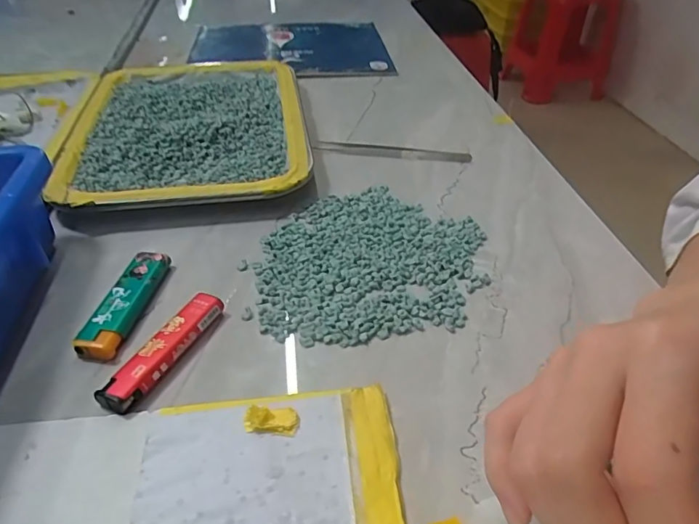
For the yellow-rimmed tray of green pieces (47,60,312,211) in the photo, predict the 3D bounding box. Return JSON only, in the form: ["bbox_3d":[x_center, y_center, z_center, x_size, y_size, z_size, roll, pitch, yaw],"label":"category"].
[{"bbox_3d":[-0.141,-0.126,0.461,0.191,0.024,0.275,-5,40,-8],"label":"yellow-rimmed tray of green pieces"}]

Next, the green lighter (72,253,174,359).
[{"bbox_3d":[-0.129,0.023,0.299,0.022,0.013,0.076,6,40,6],"label":"green lighter"}]

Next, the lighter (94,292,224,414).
[{"bbox_3d":[-0.096,0.045,0.270,0.019,0.011,0.078,19,43,20],"label":"lighter"}]

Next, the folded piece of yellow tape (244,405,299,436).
[{"bbox_3d":[-0.036,0.072,0.237,0.024,0.005,0.013,4,40,4],"label":"folded piece of yellow tape"}]

